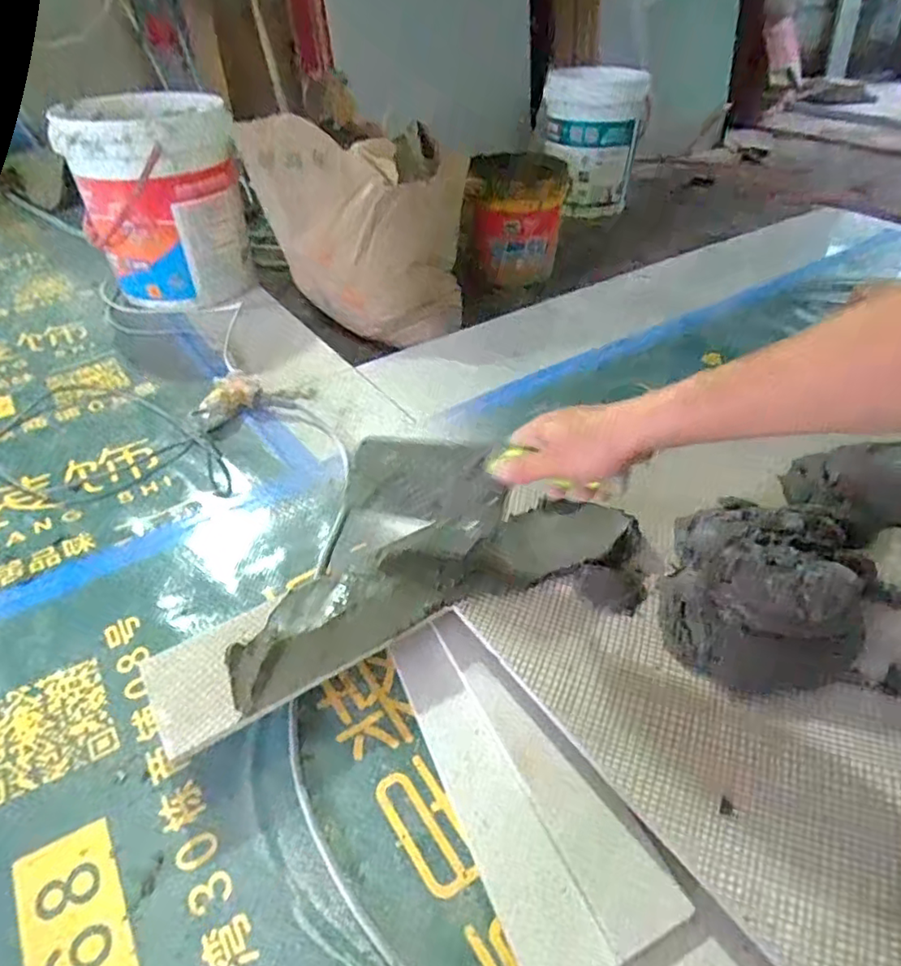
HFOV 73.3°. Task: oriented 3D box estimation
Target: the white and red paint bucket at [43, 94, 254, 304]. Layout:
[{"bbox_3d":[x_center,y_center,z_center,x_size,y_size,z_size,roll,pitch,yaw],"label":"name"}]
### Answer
[{"bbox_3d":[-0.556,-0.546,1.189,0.283,0.336,0.254,-16,44,-17],"label":"white and red paint bucket"}]

